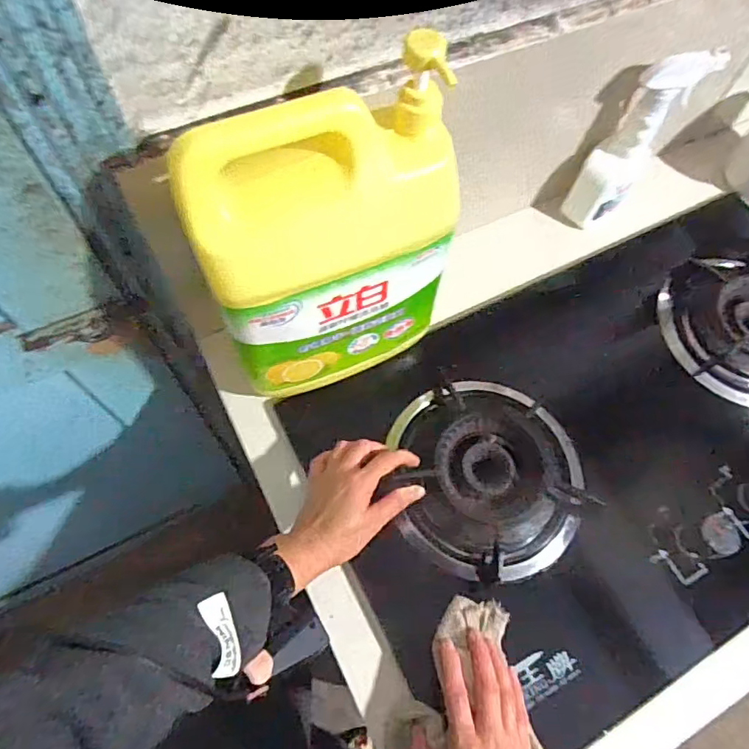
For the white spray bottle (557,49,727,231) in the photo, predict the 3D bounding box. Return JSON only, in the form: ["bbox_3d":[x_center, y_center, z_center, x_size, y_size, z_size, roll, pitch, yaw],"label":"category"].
[{"bbox_3d":[0.359,-0.326,0.735,0.064,0.253,0.093,43,43,15],"label":"white spray bottle"}]

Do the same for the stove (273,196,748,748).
[{"bbox_3d":[0.328,0.062,0.641,0.786,0.095,0.428,-26,70,-14],"label":"stove"}]

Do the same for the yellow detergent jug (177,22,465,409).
[{"bbox_3d":[-0.030,-0.101,0.488,0.229,0.285,0.104,-26,70,-15],"label":"yellow detergent jug"}]

